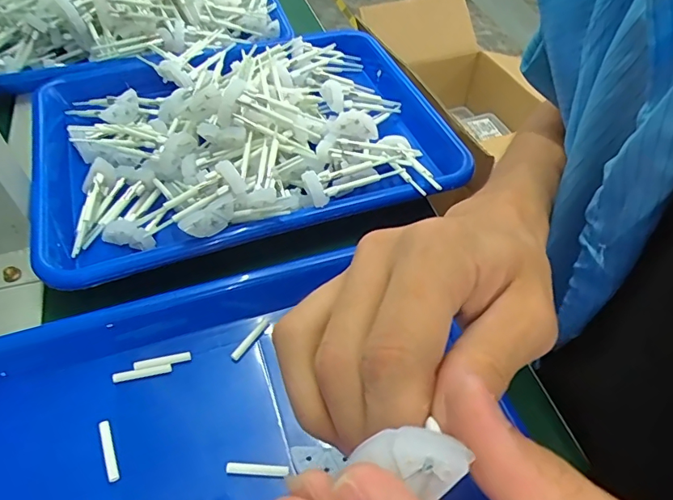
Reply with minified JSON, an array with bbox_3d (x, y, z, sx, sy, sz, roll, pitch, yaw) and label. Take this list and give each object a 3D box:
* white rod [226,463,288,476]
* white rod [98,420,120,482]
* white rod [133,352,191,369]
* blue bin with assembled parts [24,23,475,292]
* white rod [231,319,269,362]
[{"bbox_3d":[-0.043,0.118,0.257,0.034,0.004,0.005,3,51,1],"label":"white rod"},{"bbox_3d":[-0.125,0.110,0.260,0.006,0.004,0.033,-20,54,-17],"label":"white rod"},{"bbox_3d":[-0.108,0.069,0.295,0.033,0.004,0.006,-12,52,-11],"label":"white rod"},{"bbox_3d":[-0.078,-0.111,0.401,0.338,0.066,0.249,-15,53,-13],"label":"blue bin with assembled parts"},{"bbox_3d":[-0.056,0.057,0.307,0.006,0.006,0.031,32,57,22],"label":"white rod"}]

